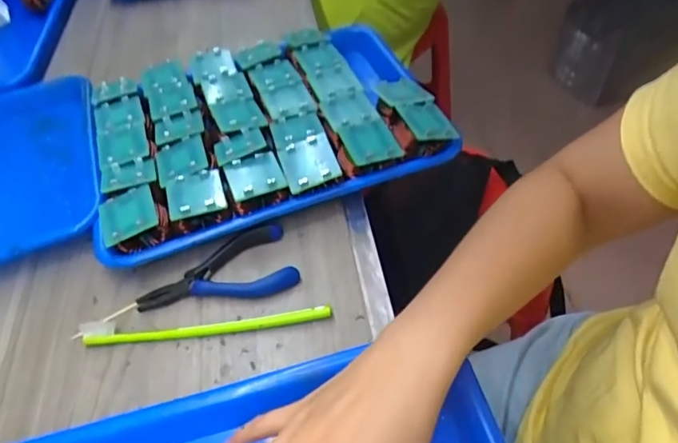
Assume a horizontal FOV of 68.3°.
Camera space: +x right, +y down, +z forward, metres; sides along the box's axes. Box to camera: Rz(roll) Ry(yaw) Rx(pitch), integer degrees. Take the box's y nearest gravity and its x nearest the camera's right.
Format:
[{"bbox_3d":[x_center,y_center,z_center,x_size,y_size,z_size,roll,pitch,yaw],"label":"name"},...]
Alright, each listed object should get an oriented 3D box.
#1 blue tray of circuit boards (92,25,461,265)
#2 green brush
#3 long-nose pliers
[{"bbox_3d":[-0.067,-0.107,0.494,0.326,0.053,0.253,-18,51,-10],"label":"blue tray of circuit boards"},{"bbox_3d":[-0.101,0.079,0.375,0.188,0.011,0.015,-4,50,2],"label":"green brush"},{"bbox_3d":[-0.098,0.045,0.399,0.123,0.018,0.055,-19,51,-11],"label":"long-nose pliers"}]

